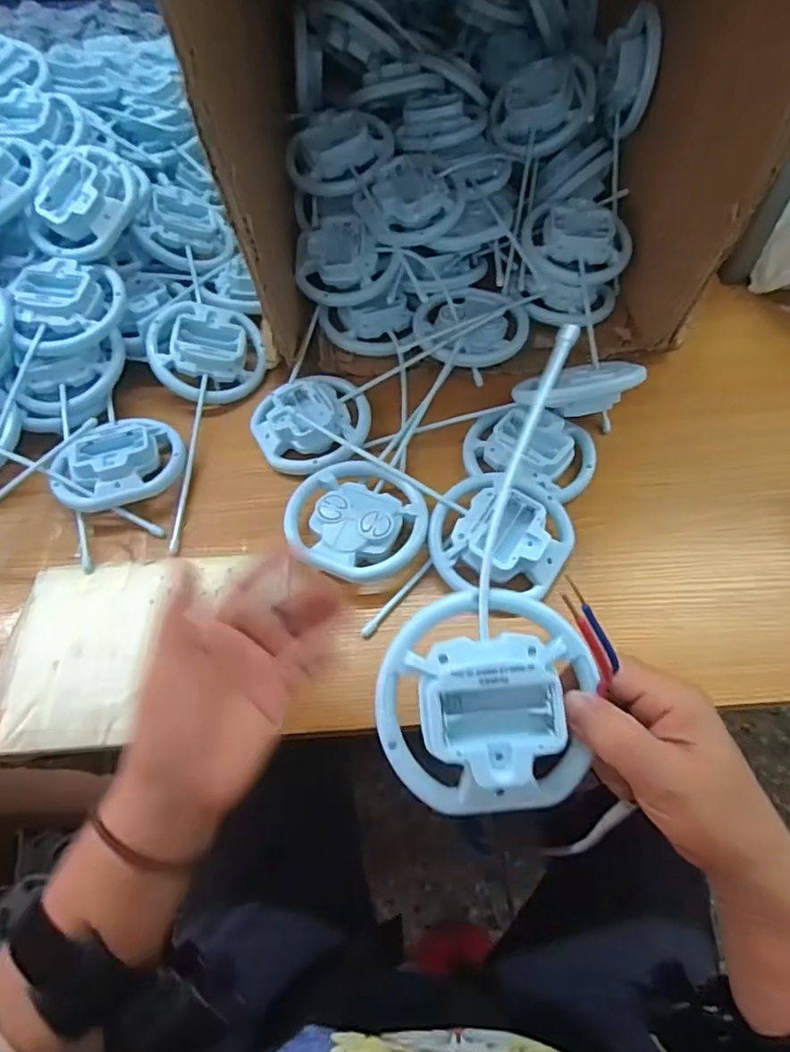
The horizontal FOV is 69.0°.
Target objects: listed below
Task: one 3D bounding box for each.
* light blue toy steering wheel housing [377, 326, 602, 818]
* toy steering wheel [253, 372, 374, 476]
[{"bbox_3d":[0.054,0.019,0.273,0.096,0.028,0.225,10,83,8],"label":"light blue toy steering wheel housing"},{"bbox_3d":[-0.072,-0.089,0.492,0.098,0.024,0.089,-5,58,-1],"label":"toy steering wheel"}]

